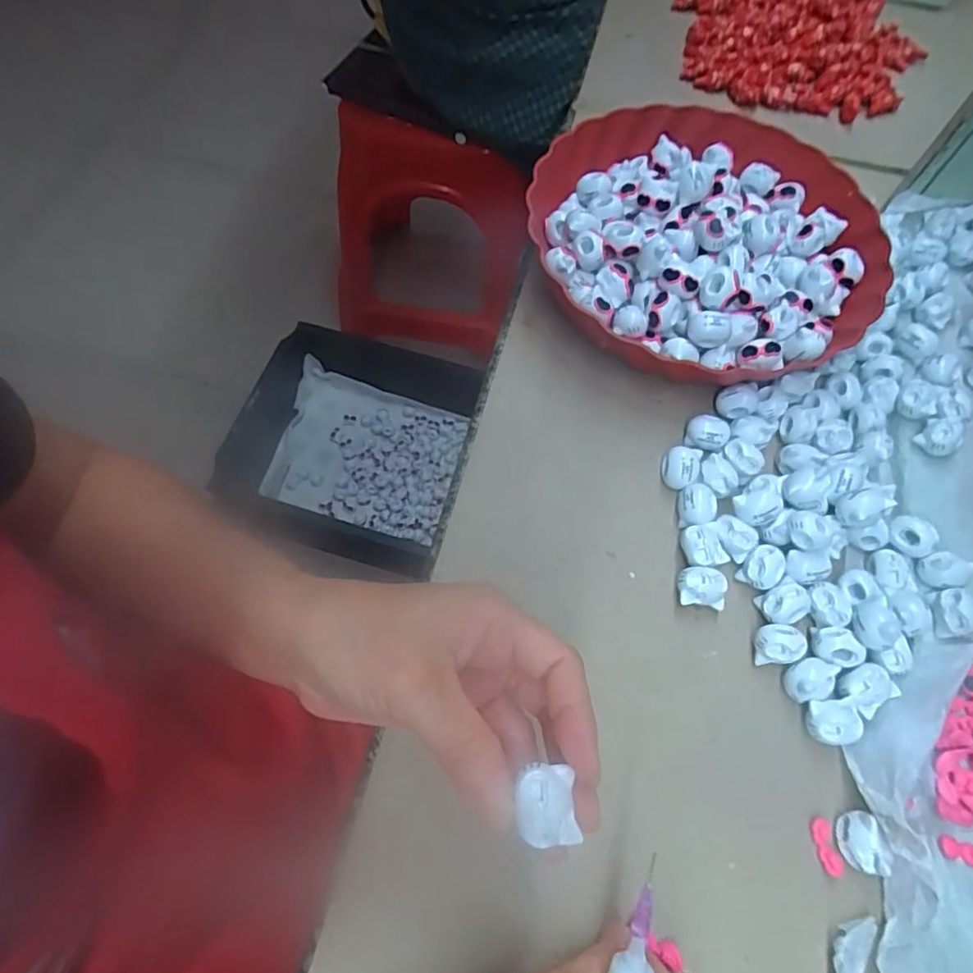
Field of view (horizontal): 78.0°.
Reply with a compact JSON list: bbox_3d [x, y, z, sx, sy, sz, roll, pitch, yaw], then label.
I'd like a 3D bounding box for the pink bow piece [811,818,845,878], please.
[{"bbox_3d":[0.165,0.175,0.291,0.010,0.004,0.024,-8,65,-7],"label":"pink bow piece"}]

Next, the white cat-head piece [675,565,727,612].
[{"bbox_3d":[0.120,0.057,0.337,0.026,0.018,0.019,6,64,0],"label":"white cat-head piece"}]

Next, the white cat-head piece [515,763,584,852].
[{"bbox_3d":[0.020,0.109,0.203,0.019,0.007,0.024,-5,64,-4],"label":"white cat-head piece"}]

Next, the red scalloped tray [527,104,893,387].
[{"bbox_3d":[0.152,-0.176,0.426,0.241,0.058,0.236,-10,65,-8],"label":"red scalloped tray"}]

